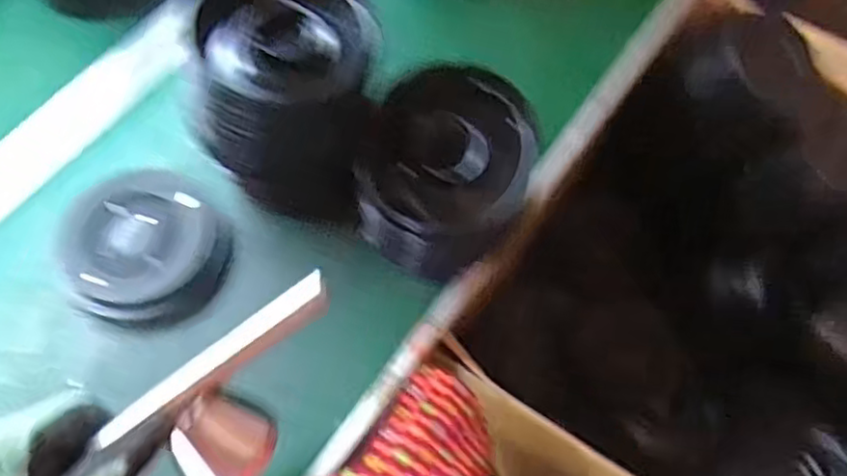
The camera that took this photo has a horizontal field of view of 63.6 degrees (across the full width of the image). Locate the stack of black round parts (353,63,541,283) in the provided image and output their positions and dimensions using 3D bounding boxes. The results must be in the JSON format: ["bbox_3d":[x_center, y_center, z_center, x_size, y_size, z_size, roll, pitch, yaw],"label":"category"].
[{"bbox_3d":[0.019,-0.043,0.500,0.114,0.105,0.118,23,66,10],"label":"stack of black round parts"}]

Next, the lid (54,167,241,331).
[{"bbox_3d":[-0.210,0.007,0.512,0.127,0.031,0.114,20,66,9],"label":"lid"}]

